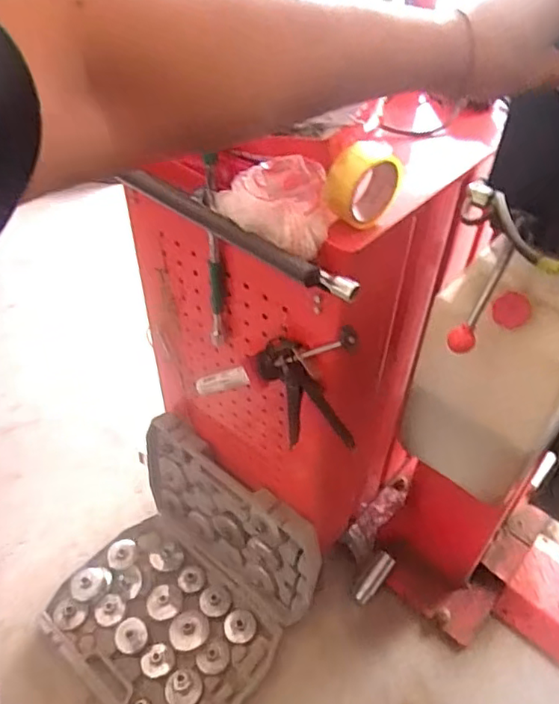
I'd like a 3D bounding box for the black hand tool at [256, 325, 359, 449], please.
[{"bbox_3d":[0.040,0.049,0.883,0.168,0.232,0.050,29,52,26],"label":"black hand tool"}]

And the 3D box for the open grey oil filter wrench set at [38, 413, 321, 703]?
[{"bbox_3d":[-0.249,0.497,1.271,0.495,0.389,0.438,32,53,28],"label":"open grey oil filter wrench set"}]

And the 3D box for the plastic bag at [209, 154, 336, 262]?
[{"bbox_3d":[-0.011,-0.183,0.708,0.142,0.085,0.091,21,49,20],"label":"plastic bag"}]

